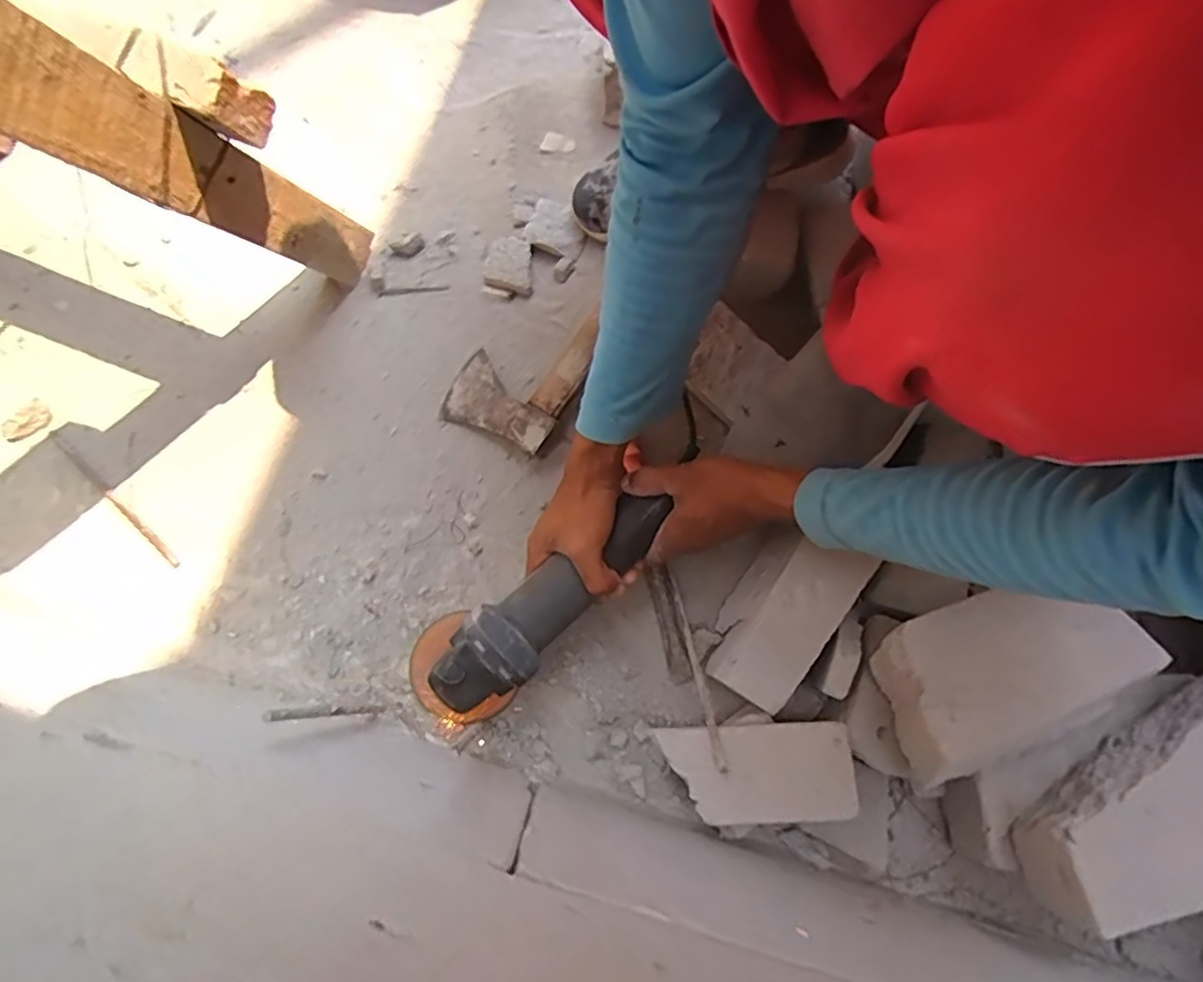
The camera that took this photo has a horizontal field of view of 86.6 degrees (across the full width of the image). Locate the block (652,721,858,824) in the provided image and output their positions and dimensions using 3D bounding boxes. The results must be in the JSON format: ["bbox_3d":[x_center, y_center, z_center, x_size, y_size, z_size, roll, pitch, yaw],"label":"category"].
[{"bbox_3d":[0.126,0.228,0.519,0.150,0.020,0.072,-3,66,3],"label":"block"}]

